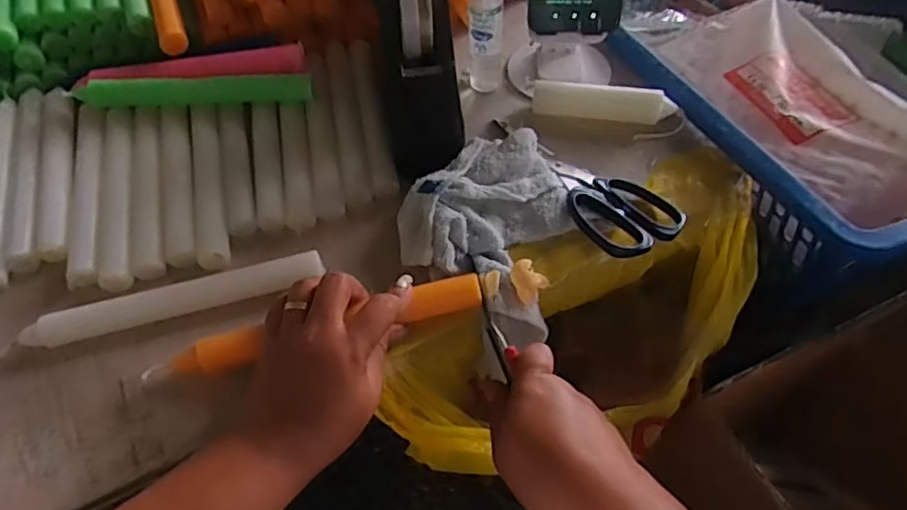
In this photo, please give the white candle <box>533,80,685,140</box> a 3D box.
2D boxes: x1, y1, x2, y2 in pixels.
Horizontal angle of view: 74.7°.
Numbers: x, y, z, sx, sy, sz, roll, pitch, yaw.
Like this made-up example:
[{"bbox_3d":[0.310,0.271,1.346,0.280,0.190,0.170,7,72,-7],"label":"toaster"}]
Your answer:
[{"bbox_3d":[0.133,-0.126,0.510,0.126,0.029,0.030,10,56,8],"label":"white candle"}]

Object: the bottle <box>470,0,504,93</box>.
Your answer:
[{"bbox_3d":[0.028,-0.198,0.504,0.026,0.128,0.029,6,55,5],"label":"bottle"}]

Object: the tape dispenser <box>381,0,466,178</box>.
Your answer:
[{"bbox_3d":[-0.028,-0.155,0.465,0.058,0.125,0.158,-7,56,-1],"label":"tape dispenser"}]

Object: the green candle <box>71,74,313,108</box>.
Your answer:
[{"bbox_3d":[-0.224,-0.145,0.522,0.207,0.019,0.027,0,55,2],"label":"green candle"}]

